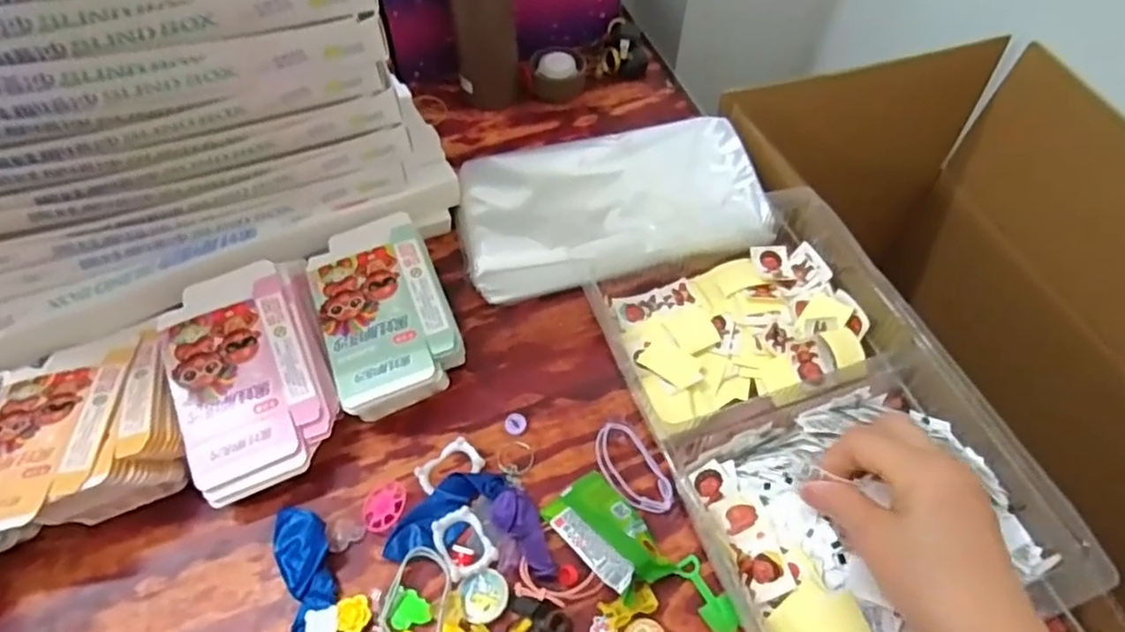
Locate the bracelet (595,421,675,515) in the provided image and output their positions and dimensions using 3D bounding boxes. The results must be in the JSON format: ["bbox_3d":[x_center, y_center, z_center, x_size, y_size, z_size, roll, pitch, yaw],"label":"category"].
[{"bbox_3d":[0.046,0.103,0.452,0.034,0.012,0.069,-29,60,-19],"label":"bracelet"}]

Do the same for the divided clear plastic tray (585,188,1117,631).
[{"bbox_3d":[0.161,0.064,0.455,0.208,0.054,0.320,-18,57,-13],"label":"divided clear plastic tray"}]

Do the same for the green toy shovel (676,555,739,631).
[{"bbox_3d":[0.089,0.169,0.409,0.020,0.006,0.049,-21,58,-15],"label":"green toy shovel"}]

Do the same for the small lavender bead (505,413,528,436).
[{"bbox_3d":[-0.033,0.076,0.475,0.015,0.008,0.016,0,55,-1],"label":"small lavender bead"}]

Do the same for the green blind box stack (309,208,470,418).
[{"bbox_3d":[-0.129,0.002,0.498,0.087,0.050,0.151,-17,57,-13],"label":"green blind box stack"}]

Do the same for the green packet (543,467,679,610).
[{"bbox_3d":[0.030,0.137,0.423,0.047,0.017,0.082,-38,64,-24],"label":"green packet"}]

